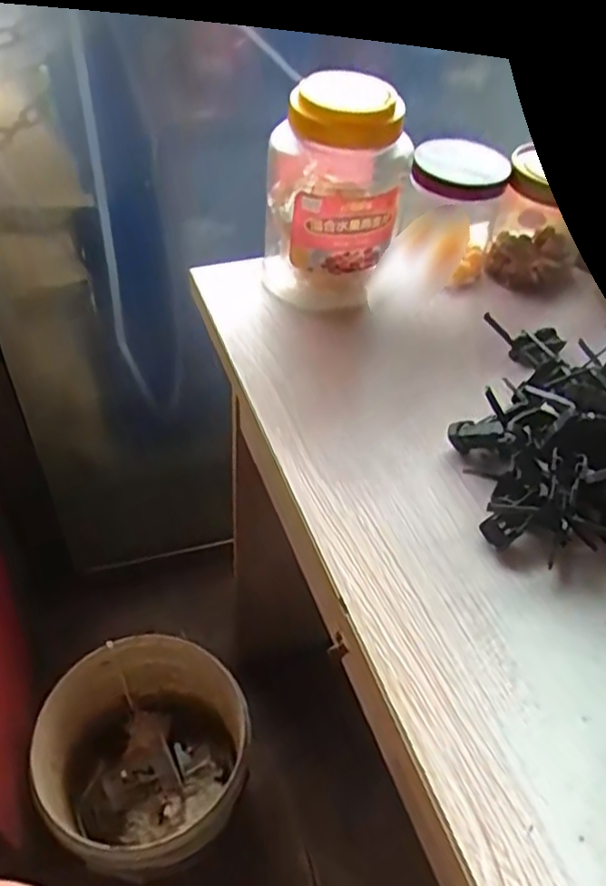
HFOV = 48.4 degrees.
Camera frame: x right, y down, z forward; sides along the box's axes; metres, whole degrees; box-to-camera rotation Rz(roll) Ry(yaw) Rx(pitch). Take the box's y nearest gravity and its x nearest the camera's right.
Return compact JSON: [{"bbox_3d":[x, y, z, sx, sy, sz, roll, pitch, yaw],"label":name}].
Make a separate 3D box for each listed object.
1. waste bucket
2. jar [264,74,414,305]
[{"bbox_3d":[-0.204,0.443,0.912,0.253,0.242,0.256,2,47,-3],"label":"waste bucket"},{"bbox_3d":[0.029,-0.202,0.565,0.109,0.178,0.083,-18,50,-19],"label":"jar"}]

